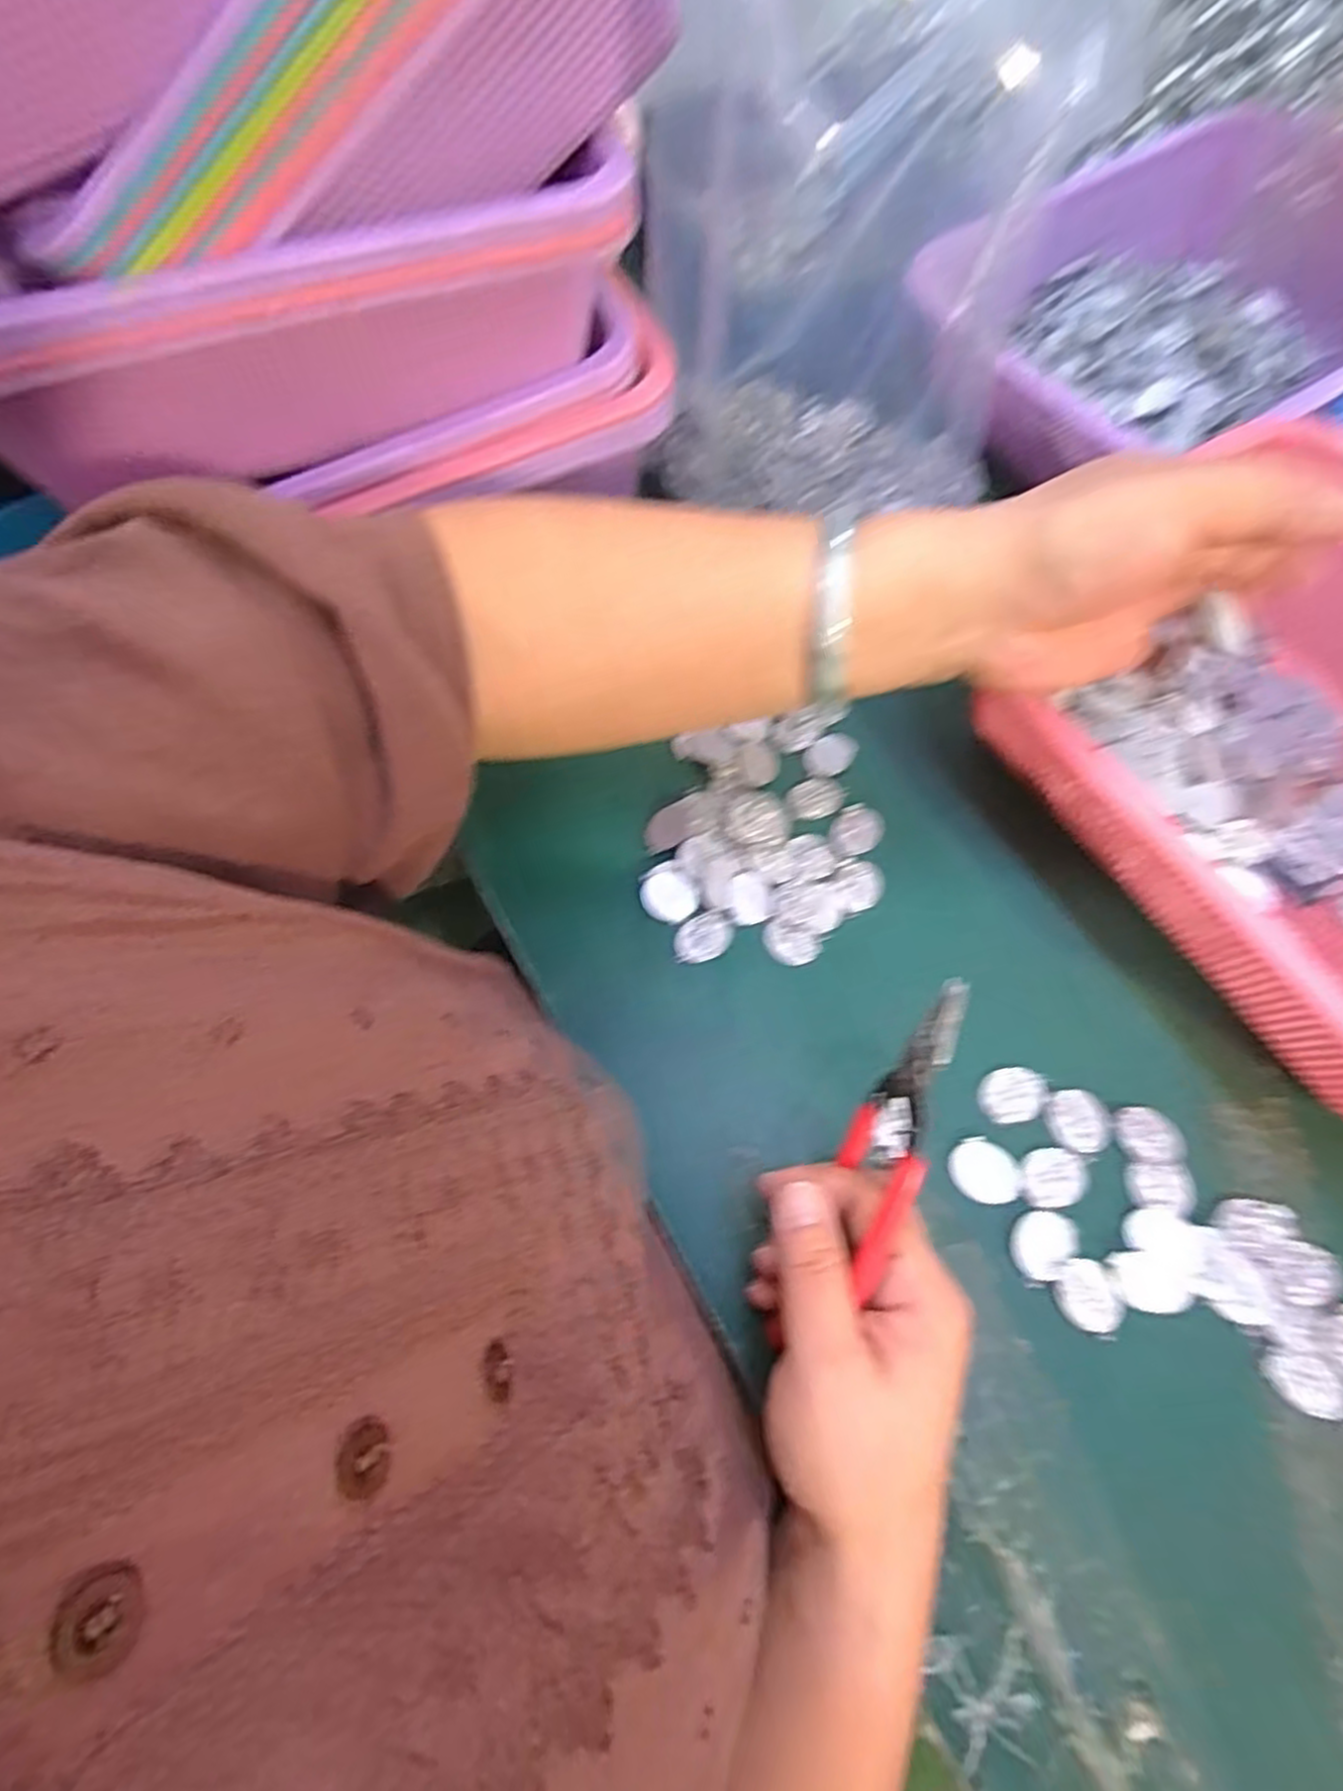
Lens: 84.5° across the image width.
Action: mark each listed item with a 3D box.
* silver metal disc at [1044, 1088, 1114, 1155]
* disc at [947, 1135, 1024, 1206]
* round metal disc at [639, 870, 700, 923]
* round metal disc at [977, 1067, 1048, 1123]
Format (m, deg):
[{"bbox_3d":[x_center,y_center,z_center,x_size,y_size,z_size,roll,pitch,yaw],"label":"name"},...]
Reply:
[{"bbox_3d":[0.172,0.095,0.310,0.025,0.004,0.026,-1,68,3],"label":"silver metal disc"},{"bbox_3d":[0.131,0.114,0.306,0.028,0.004,0.024,30,73,14],"label":"disc"},{"bbox_3d":[-0.001,0.000,0.360,0.027,0.006,0.025,-1,68,3],"label":"round metal disc"},{"bbox_3d":[0.147,0.086,0.318,0.029,0.004,0.022,-5,68,1],"label":"round metal disc"}]

